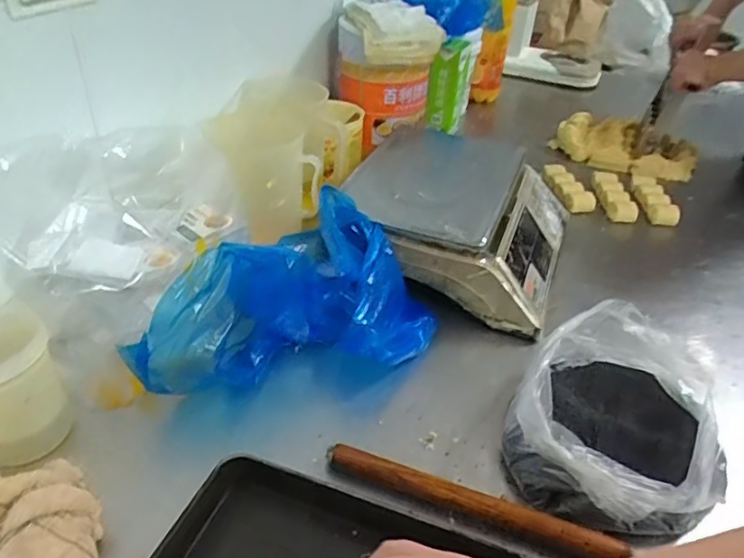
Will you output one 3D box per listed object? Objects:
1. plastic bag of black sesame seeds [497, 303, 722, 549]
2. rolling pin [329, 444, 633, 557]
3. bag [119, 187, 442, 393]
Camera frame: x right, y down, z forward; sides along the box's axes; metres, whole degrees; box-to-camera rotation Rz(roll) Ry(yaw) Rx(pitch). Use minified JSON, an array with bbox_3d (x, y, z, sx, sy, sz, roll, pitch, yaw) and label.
[{"bbox_3d":[0.272,0.146,0.617,0.209,0.095,0.269,25,41,26],"label":"plastic bag of black sesame seeds"},{"bbox_3d":[0.092,0.213,0.561,0.279,0.020,0.022,15,38,15],"label":"rolling pin"},{"bbox_3d":[-0.093,0.010,0.711,0.358,0.145,0.206,-6,38,-13],"label":"bag"}]

